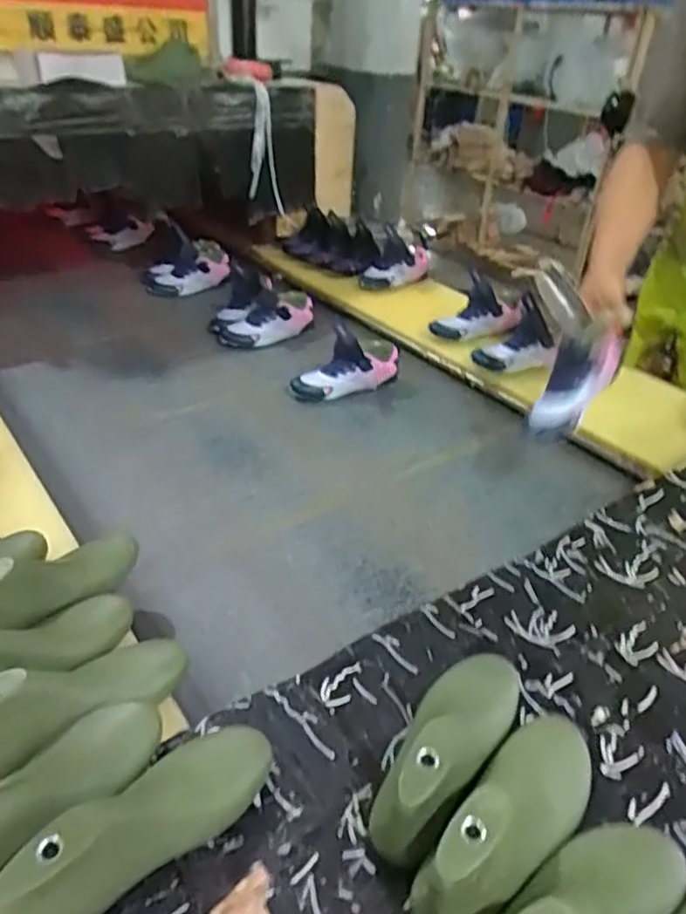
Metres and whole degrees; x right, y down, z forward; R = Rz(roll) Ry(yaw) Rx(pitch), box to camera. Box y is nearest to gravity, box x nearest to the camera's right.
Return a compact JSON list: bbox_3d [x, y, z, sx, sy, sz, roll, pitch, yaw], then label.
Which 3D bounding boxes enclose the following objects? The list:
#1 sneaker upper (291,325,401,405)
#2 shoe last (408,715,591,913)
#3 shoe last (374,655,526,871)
[{"bbox_3d":[0.010,-0.163,1.215,0.217,0.123,0.070,-18,41,-29],"label":"sneaker upper"},{"bbox_3d":[0.129,0.265,0.497,0.071,0.085,0.214,29,42,31],"label":"shoe last"},{"bbox_3d":[0.089,0.229,0.543,0.071,0.081,0.209,20,38,22],"label":"shoe last"}]

